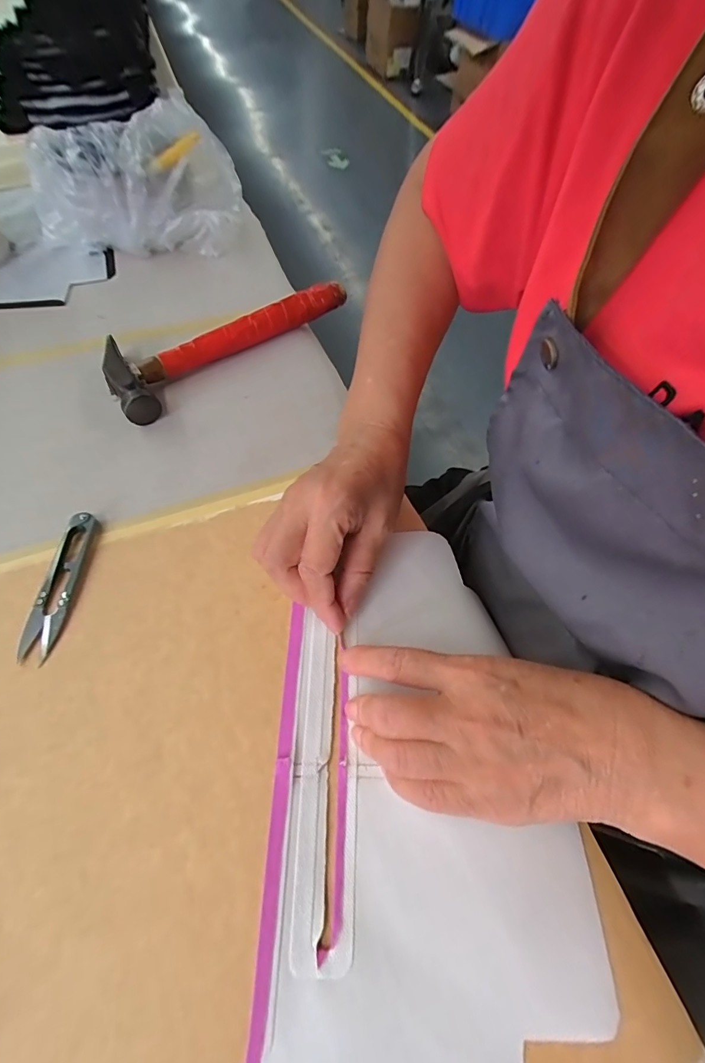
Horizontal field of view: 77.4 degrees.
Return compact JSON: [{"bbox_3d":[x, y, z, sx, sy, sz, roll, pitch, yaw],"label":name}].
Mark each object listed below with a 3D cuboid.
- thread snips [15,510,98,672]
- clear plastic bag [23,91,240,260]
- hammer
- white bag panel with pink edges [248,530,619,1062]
[{"bbox_3d":[-0.195,0.034,0.294,0.021,0.011,0.101,5,59,1],"label":"thread snips"},{"bbox_3d":[-0.230,-0.379,0.481,0.198,0.116,0.109,-7,59,-7],"label":"clear plastic bag"},{"bbox_3d":[-0.122,-0.190,0.422,0.245,0.031,0.087,-40,68,-23],"label":"hammer"},{"bbox_3d":[0.039,0.129,0.248,0.159,0.009,0.288,2,59,-1],"label":"white bag panel with pink edges"}]

